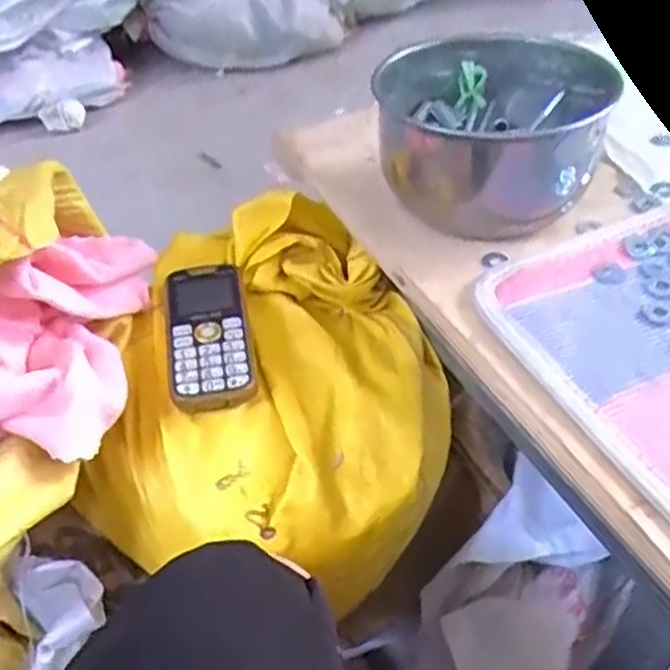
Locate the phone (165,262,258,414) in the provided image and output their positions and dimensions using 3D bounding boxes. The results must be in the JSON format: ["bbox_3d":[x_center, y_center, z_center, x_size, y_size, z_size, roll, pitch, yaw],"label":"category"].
[{"bbox_3d":[-0.095,-0.003,0.523,0.060,0.015,0.139,-7,49,-9],"label":"phone"}]

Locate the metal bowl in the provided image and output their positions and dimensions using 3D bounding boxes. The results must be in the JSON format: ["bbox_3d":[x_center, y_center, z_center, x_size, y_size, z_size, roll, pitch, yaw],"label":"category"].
[{"bbox_3d":[0.116,-0.162,0.545,0.158,0.092,0.163,-2,43,2],"label":"metal bowl"}]

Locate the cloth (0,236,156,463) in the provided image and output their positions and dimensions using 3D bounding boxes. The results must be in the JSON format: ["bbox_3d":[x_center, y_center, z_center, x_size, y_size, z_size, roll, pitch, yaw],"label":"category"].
[{"bbox_3d":[-0.207,-0.012,0.487,0.124,0.082,0.191,-3,44,2],"label":"cloth"}]

